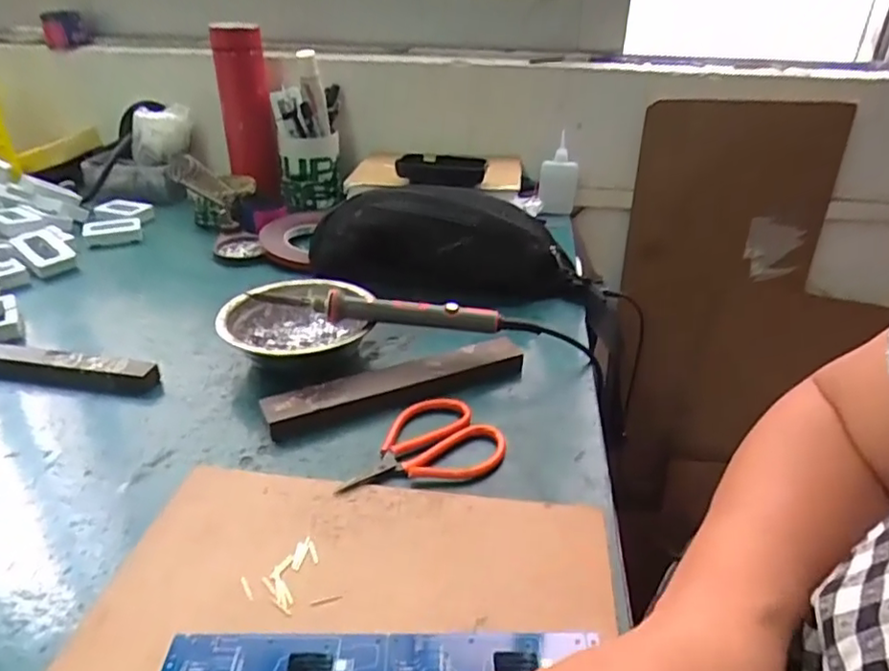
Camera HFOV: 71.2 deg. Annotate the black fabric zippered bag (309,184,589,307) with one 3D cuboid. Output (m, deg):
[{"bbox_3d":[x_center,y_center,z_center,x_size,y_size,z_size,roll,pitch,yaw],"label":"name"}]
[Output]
[{"bbox_3d":[0.007,-0.099,0.670,0.283,0.116,0.095,8,30,9],"label":"black fabric zippered bag"}]

